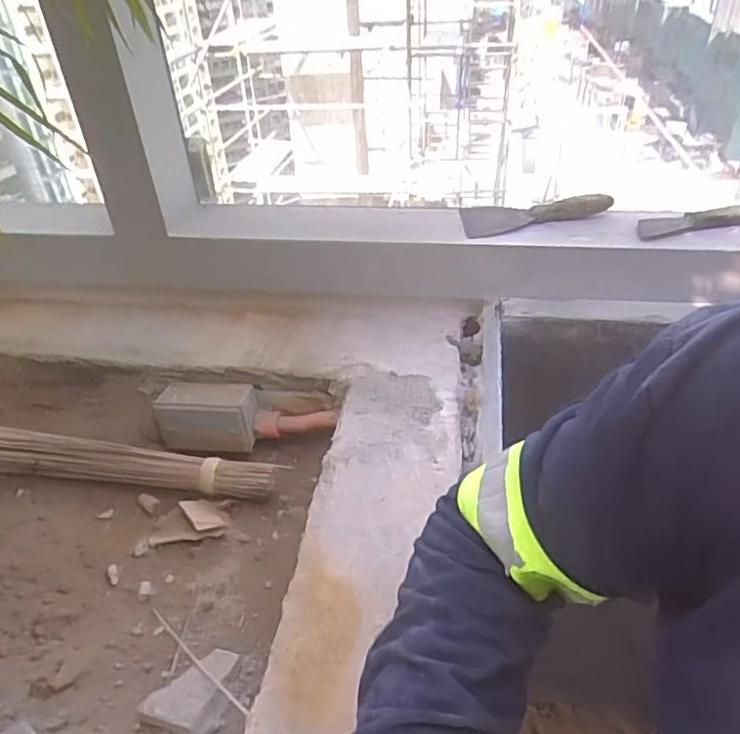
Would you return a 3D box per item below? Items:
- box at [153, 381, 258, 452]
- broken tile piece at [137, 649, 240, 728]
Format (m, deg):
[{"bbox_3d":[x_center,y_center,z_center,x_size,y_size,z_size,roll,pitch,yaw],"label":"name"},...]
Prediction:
[{"bbox_3d":[-0.202,0.061,0.766,0.123,0.064,0.061,1,37,8],"label":"box"},{"bbox_3d":[-0.150,0.266,0.513,0.055,0.011,0.074,2,21,28],"label":"broken tile piece"}]

